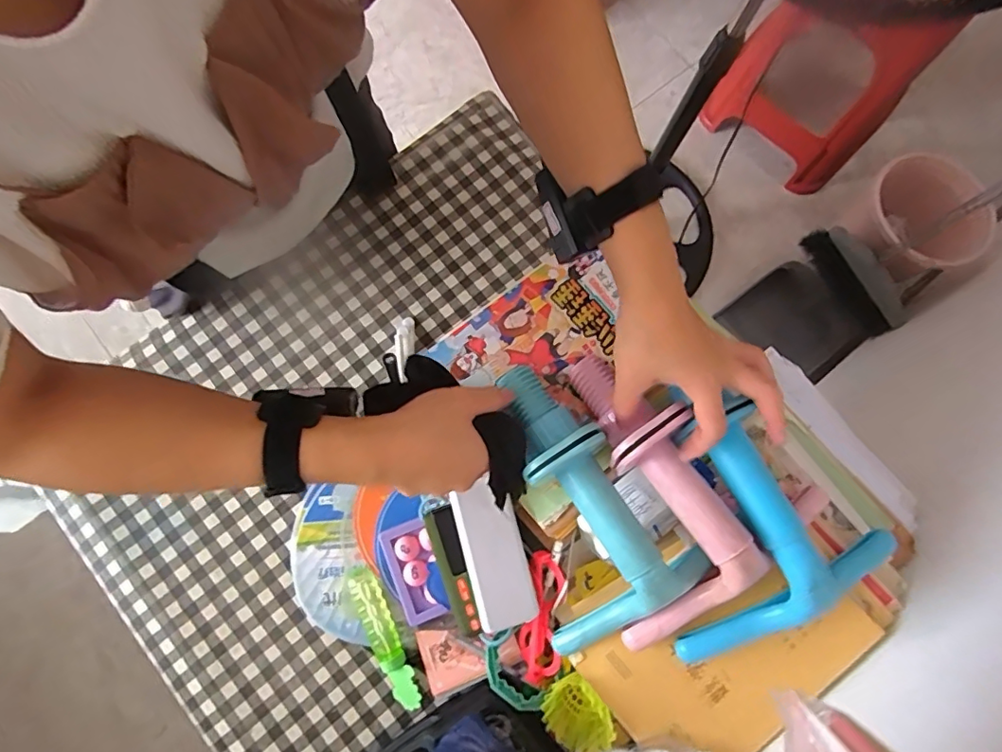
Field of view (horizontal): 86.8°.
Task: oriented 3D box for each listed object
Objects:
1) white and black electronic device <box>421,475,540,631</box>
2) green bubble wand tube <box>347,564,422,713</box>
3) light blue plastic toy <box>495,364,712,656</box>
[{"bbox_3d":[-0.018,0.160,0.467,0.076,0.020,0.118,-15,80,-4],"label":"white and black electronic device"},{"bbox_3d":[-0.115,0.253,0.512,0.030,0.021,0.138,-25,81,-6],"label":"green bubble wand tube"},{"bbox_3d":[0.057,0.103,0.429,0.109,0.087,0.231,-24,86,-6],"label":"light blue plastic toy"}]

